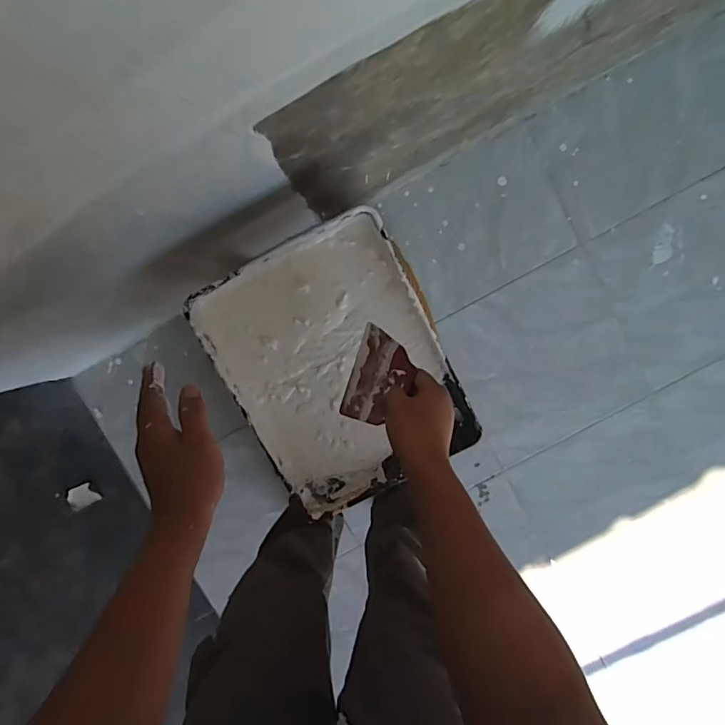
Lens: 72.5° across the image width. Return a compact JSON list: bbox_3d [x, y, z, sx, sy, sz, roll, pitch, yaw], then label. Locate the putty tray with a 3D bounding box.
[{"bbox_3d":[-0.031,0.012,0.681,0.280,0.063,0.359,-26,97,5],"label":"putty tray"}]

